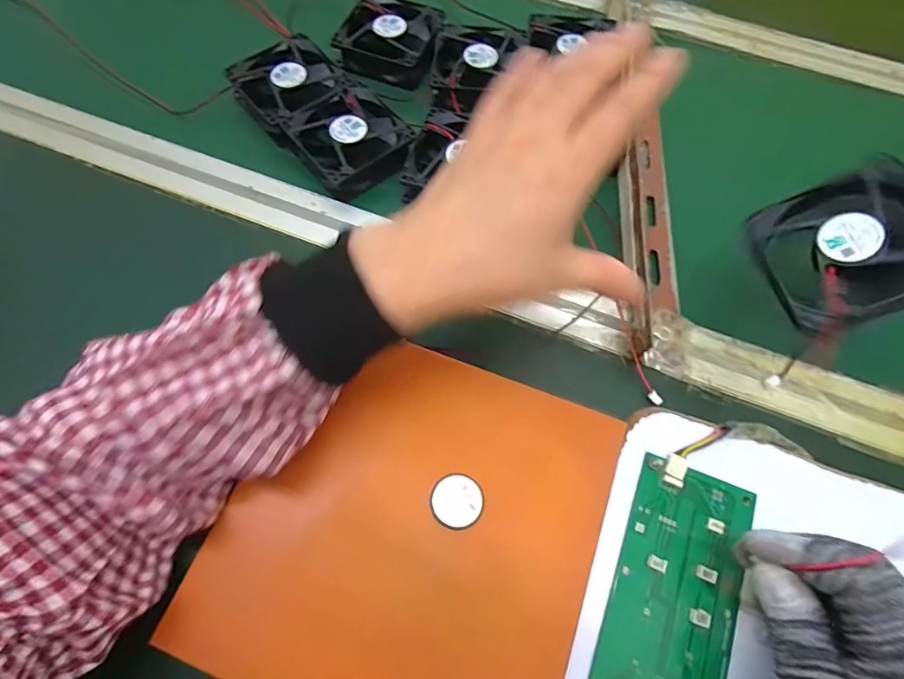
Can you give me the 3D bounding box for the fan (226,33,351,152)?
[{"bbox_3d":[-0.140,-0.215,0.426,0.084,0.022,0.084,40,69,15],"label":"fan"}]

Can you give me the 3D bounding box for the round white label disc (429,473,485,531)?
[{"bbox_3d":[0.003,0.091,0.283,0.029,0.004,0.029,1,65,-2],"label":"round white label disc"}]

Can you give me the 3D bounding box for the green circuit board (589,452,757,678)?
[{"bbox_3d":[0.121,0.135,0.269,0.064,0.009,0.134,21,66,8],"label":"green circuit board"}]

